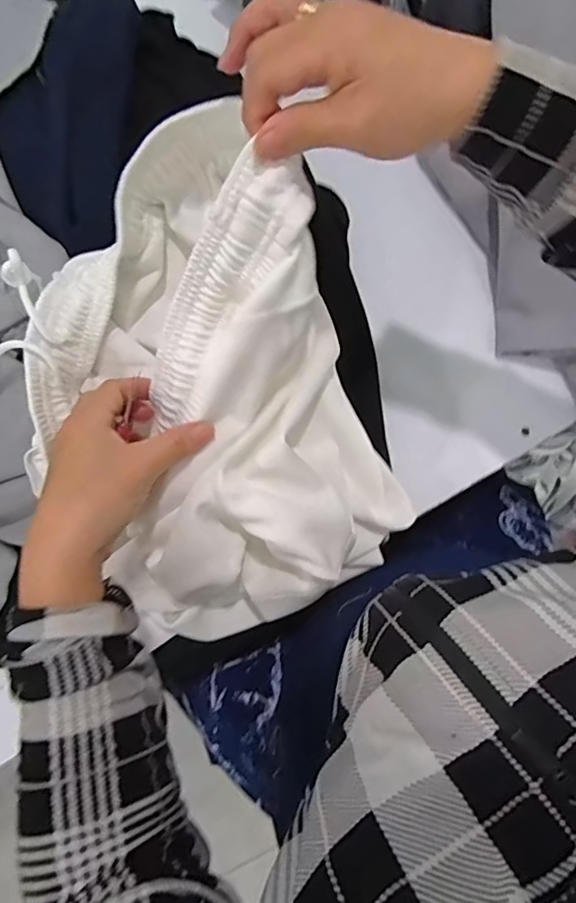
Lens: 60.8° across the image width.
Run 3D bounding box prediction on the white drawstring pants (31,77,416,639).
[{"bbox_3d":[-0.056,-0.038,0.339,0.226,0.194,0.301,-22,79,-5],"label":"white drawstring pants"}]

